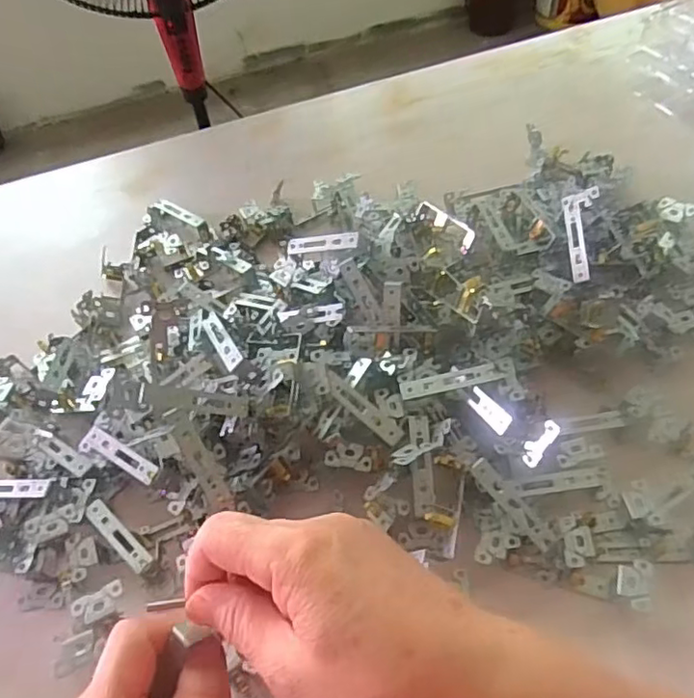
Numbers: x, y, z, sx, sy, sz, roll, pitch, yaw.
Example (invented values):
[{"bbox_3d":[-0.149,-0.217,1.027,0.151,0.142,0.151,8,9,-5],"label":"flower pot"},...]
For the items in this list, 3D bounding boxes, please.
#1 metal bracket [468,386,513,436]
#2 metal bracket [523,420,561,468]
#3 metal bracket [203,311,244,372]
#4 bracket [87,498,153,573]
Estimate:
[{"bbox_3d":[0.096,0.042,0.405,0.015,0.004,0.038,-49,44,5],"label":"metal bracket"},{"bbox_3d":[0.128,0.062,0.395,0.015,0.034,0.008,42,23,30],"label":"metal bracket"},{"bbox_3d":[-0.090,-0.007,0.424,0.013,0.004,0.061,-25,46,-17],"label":"metal bracket"},{"bbox_3d":[-0.160,0.130,0.416,0.068,0.005,0.014,33,40,30],"label":"bracket"}]

